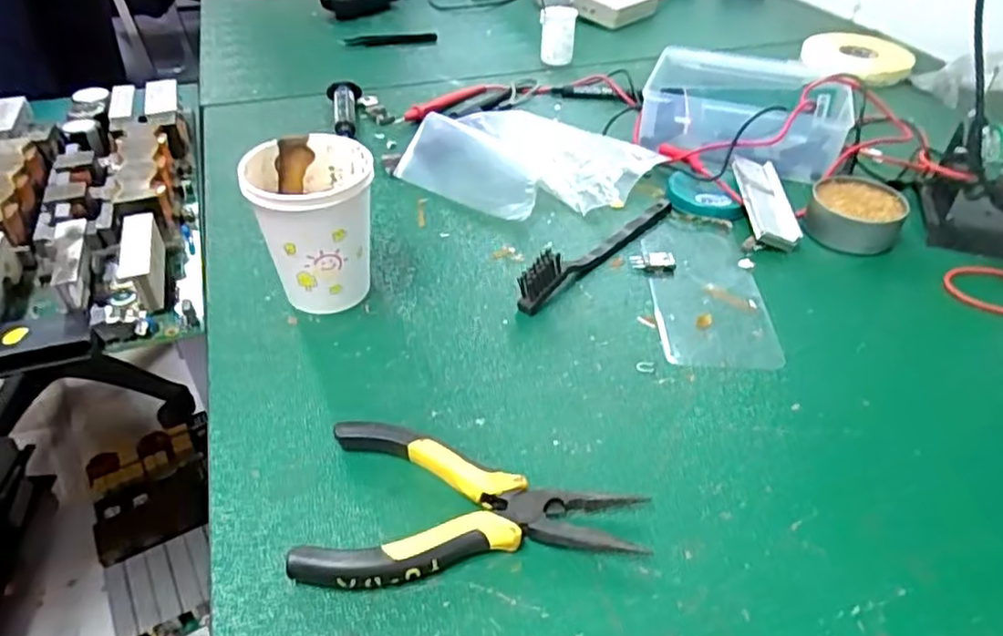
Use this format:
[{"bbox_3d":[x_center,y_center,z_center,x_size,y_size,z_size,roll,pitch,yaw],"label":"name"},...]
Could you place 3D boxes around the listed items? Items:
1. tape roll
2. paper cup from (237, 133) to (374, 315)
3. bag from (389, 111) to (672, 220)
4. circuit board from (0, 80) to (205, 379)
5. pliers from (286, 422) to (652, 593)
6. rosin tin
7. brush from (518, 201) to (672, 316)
[{"bbox_3d":[0.393,-0.290,0.746,0.112,0.018,0.112,1,41,0],"label":"tape roll"},{"bbox_3d":[-0.111,-0.054,0.411,0.067,0.094,0.072,1,41,0],"label":"paper cup"},{"bbox_3d":[0.020,-0.131,0.548,0.171,0.031,0.139,27,48,26],"label":"bag"},{"bbox_3d":[-0.330,-0.094,0.493,0.190,0.039,0.375,-13,43,-16],"label":"circuit board"},{"bbox_3d":[-0.016,0.082,0.314,0.148,0.018,0.078,-3,42,-5],"label":"pliers"},{"bbox_3d":[0.258,-0.076,0.494,0.061,0.029,0.059,1,41,0],"label":"rosin tin"},{"bbox_3d":[0.070,-0.054,0.458,0.014,0.033,0.162,33,51,31],"label":"brush"}]

